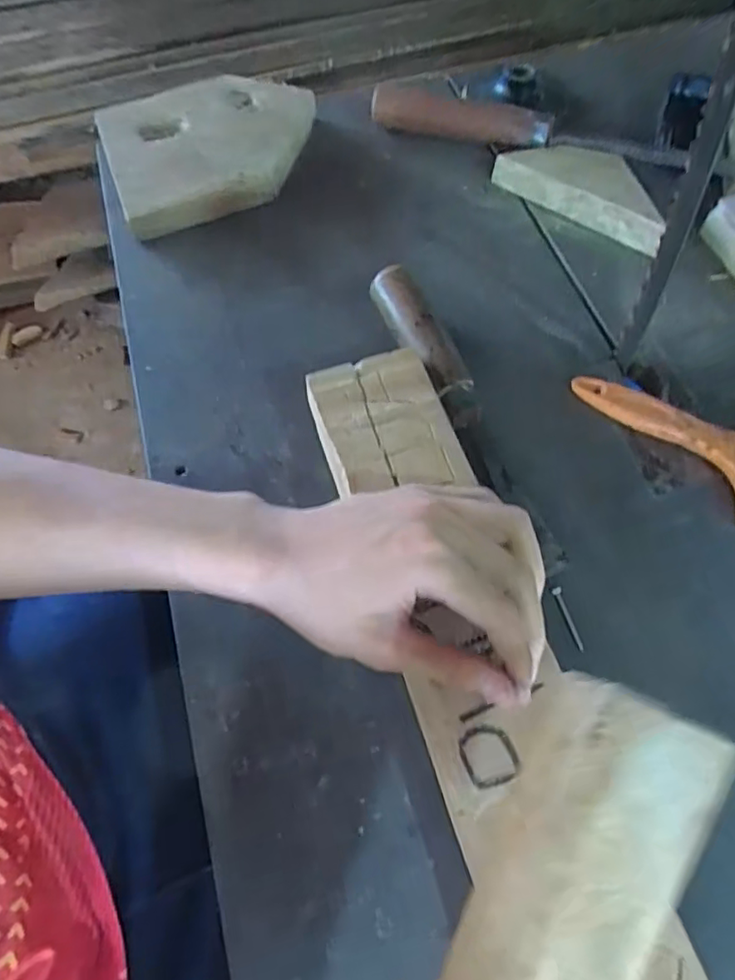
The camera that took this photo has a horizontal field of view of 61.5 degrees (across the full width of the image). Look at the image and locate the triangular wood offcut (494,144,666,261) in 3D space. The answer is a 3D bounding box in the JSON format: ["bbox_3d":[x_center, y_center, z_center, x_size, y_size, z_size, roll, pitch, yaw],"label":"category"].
[{"bbox_3d":[0.171,-0.236,0.480,0.137,0.032,0.055,32,69,15],"label":"triangular wood offcut"}]

